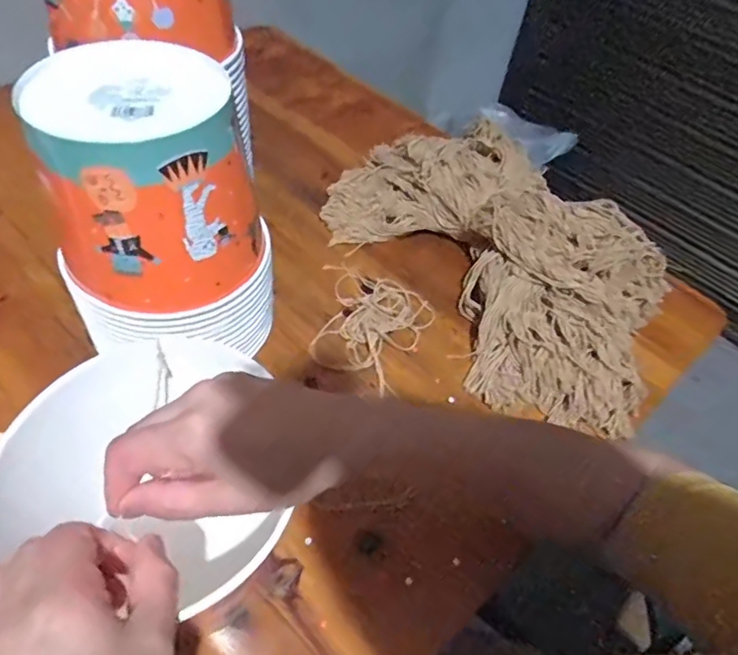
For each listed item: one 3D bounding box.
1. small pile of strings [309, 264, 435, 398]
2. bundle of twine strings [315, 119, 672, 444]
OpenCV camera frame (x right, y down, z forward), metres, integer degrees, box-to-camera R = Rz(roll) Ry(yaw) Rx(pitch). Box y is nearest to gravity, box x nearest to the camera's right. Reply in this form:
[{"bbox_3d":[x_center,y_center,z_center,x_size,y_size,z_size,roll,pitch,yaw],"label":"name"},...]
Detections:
[{"bbox_3d":[-0.004,-0.006,0.535,0.113,0.016,0.128,19,52,9],"label":"small pile of strings"},{"bbox_3d":[0.141,-0.095,0.574,0.251,0.091,0.426,-27,59,-25],"label":"bundle of twine strings"}]

